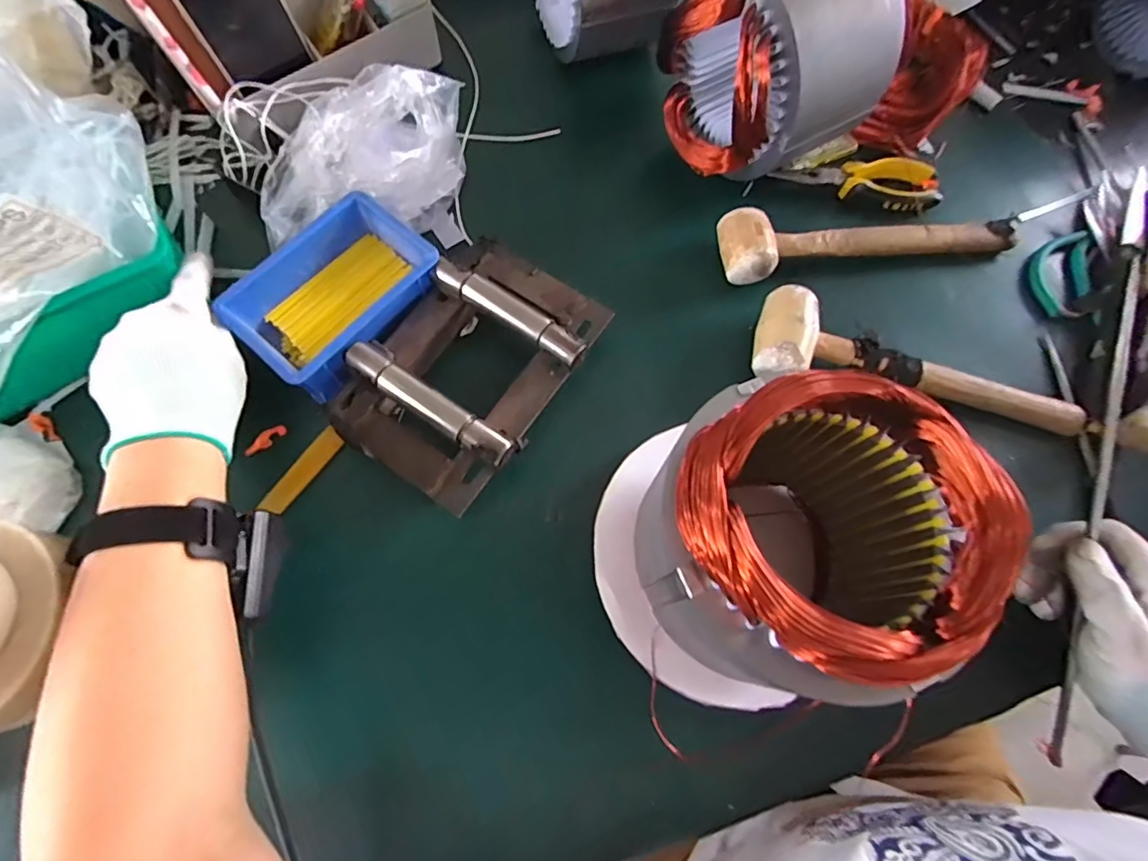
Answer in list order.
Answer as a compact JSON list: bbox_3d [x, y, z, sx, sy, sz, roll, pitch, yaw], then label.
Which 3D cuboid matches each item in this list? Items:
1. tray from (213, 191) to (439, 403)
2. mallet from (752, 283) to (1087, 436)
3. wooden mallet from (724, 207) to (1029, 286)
[{"bbox_3d":[-0.188,-0.108,0.419,0.109,0.045,0.144,38,74,10],"label":"tray"},{"bbox_3d":[0.274,-0.057,0.424,0.254,0.039,0.077,10,72,1],"label":"mallet"},{"bbox_3d":[0.264,-0.174,0.465,0.274,0.040,0.057,-9,72,-5],"label":"wooden mallet"}]

